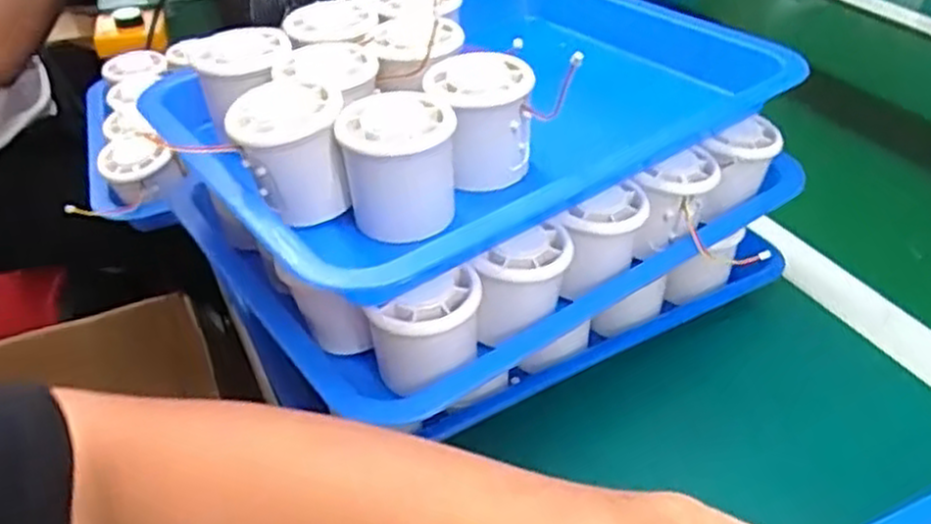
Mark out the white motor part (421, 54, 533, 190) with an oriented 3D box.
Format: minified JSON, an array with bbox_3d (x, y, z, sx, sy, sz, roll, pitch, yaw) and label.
[{"bbox_3d":[0.008,-0.075,0.414,0.052,0.055,0.058,-6,39,-6],"label":"white motor part"}]

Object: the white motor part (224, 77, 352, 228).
[{"bbox_3d":[-0.088,-0.056,0.397,0.052,0.060,0.053,-4,39,-3],"label":"white motor part"}]

